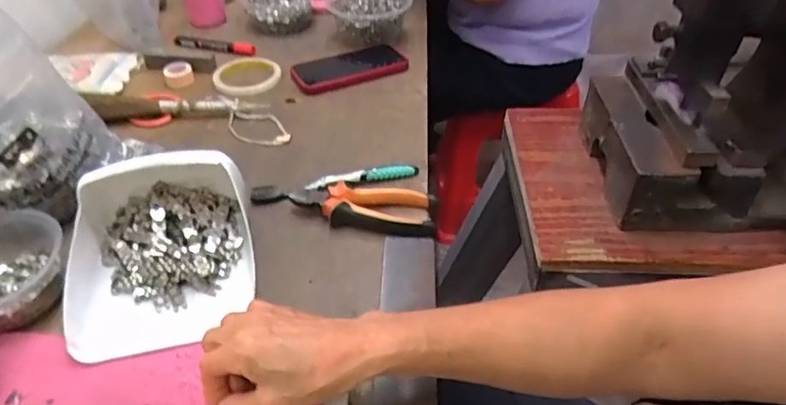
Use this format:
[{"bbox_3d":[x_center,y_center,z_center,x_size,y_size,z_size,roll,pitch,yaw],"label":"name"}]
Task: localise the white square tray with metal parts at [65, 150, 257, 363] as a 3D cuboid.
[{"bbox_3d":[-0.209,0.032,0.478,0.158,0.082,0.176,-12,43,-13],"label":"white square tray with metal parts"}]

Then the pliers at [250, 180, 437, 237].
[{"bbox_3d":[-0.053,0.002,0.566,0.196,0.032,0.053,8,42,11],"label":"pliers"}]

